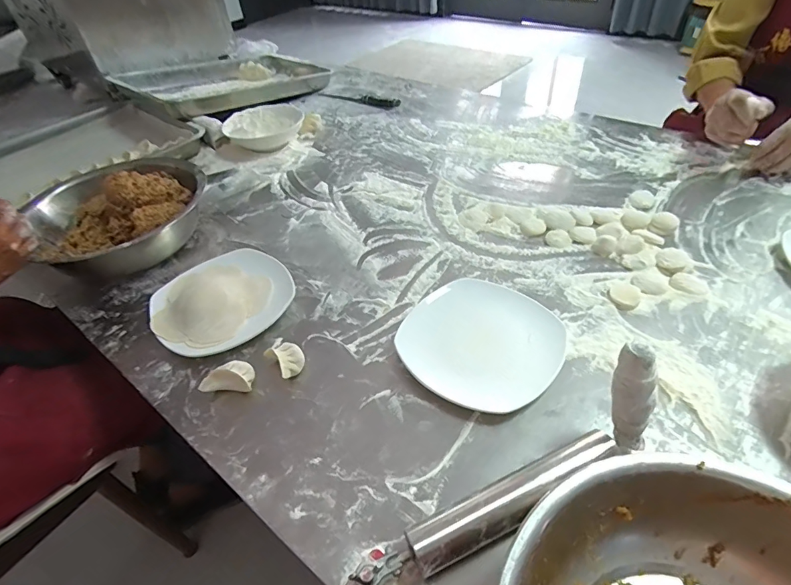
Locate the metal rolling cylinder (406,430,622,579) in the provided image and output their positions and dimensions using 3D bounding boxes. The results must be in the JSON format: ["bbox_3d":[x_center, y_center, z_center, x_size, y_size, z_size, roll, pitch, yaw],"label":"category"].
[{"bbox_3d":[0.108,0.182,0.377,0.201,0.032,0.037,-21,45,-15],"label":"metal rolling cylinder"}]

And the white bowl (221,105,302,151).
[{"bbox_3d":[-0.310,-0.392,1.021,0.176,0.057,0.176,-17,44,-11],"label":"white bowl"}]

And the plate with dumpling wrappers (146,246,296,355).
[{"bbox_3d":[-0.241,0.009,0.598,0.177,0.039,0.174,-36,50,-28],"label":"plate with dumpling wrappers"}]

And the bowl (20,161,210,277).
[{"bbox_3d":[-0.442,-0.124,0.714,0.249,0.101,0.266,-4,43,3],"label":"bowl"}]

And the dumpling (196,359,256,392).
[{"bbox_3d":[-0.196,0.099,0.505,0.057,0.031,0.030,-6,43,1],"label":"dumpling"}]

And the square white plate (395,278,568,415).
[{"bbox_3d":[0.103,0.055,0.519,0.177,0.019,0.180,-33,49,-26],"label":"square white plate"}]

